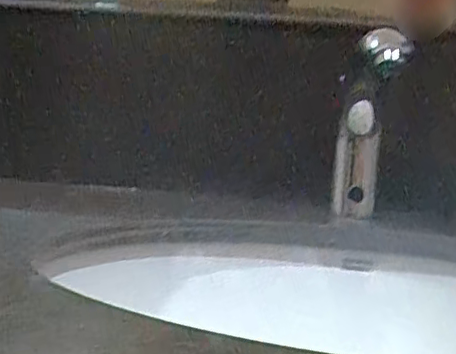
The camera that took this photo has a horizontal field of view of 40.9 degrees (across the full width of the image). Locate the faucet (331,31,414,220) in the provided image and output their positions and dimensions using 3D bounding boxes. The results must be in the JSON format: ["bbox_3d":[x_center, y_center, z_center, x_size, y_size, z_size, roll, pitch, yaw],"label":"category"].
[{"bbox_3d":[0.131,-0.038,0.577,0.048,0.168,0.202,3,3,1],"label":"faucet"}]

